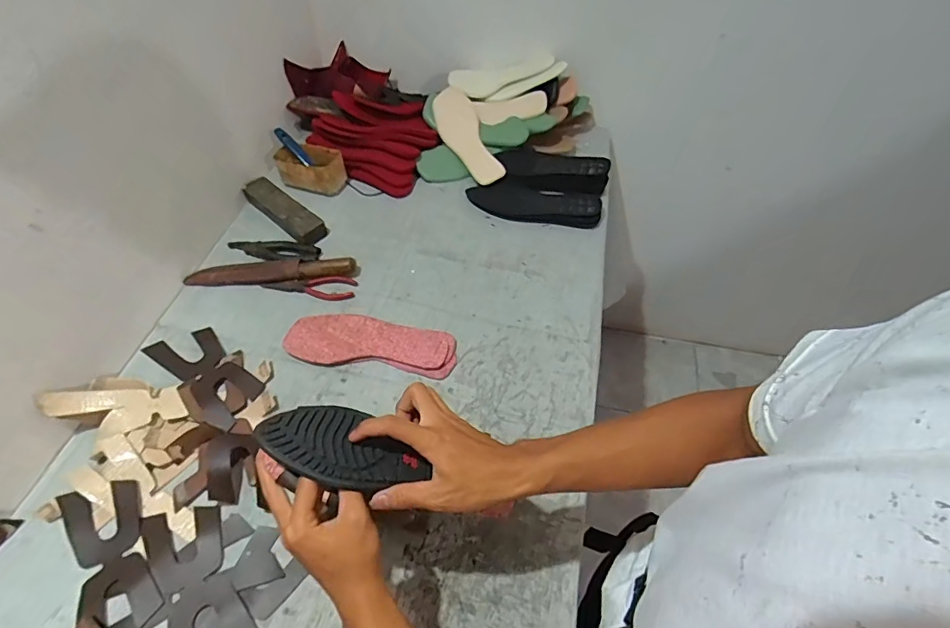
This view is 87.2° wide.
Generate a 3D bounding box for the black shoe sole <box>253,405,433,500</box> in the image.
[{"bbox_3d":[-0.118,0.120,0.456,0.148,0.014,0.072,19,53,-4],"label":"black shoe sole"}]

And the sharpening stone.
[{"bbox_3d":[-0.352,-0.195,0.923,0.200,0.023,0.058,36,60,24],"label":"sharpening stone"}]

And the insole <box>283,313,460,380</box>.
[{"bbox_3d":[-0.155,0.042,0.759,0.250,0.020,0.091,5,52,4],"label":"insole"}]

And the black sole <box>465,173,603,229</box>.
[{"bbox_3d":[0.110,-0.214,0.953,0.251,0.022,0.089,16,73,14],"label":"black sole"}]

